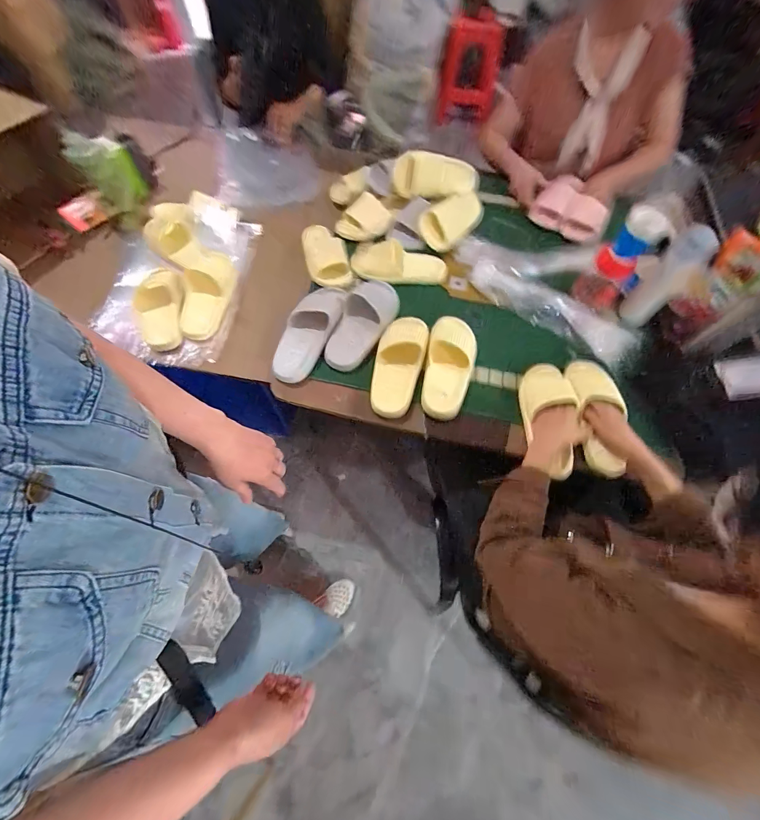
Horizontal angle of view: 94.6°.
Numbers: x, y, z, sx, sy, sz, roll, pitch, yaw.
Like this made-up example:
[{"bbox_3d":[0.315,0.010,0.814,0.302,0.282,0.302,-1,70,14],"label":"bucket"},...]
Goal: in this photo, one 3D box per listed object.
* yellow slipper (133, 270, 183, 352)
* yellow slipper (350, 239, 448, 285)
[{"bbox_3d":[-0.537,-0.250,0.865,0.113,0.058,0.252,-18,64,-9],"label":"yellow slipper"},{"bbox_3d":[0.050,-0.390,0.941,0.251,0.069,0.112,9,63,5],"label":"yellow slipper"}]

